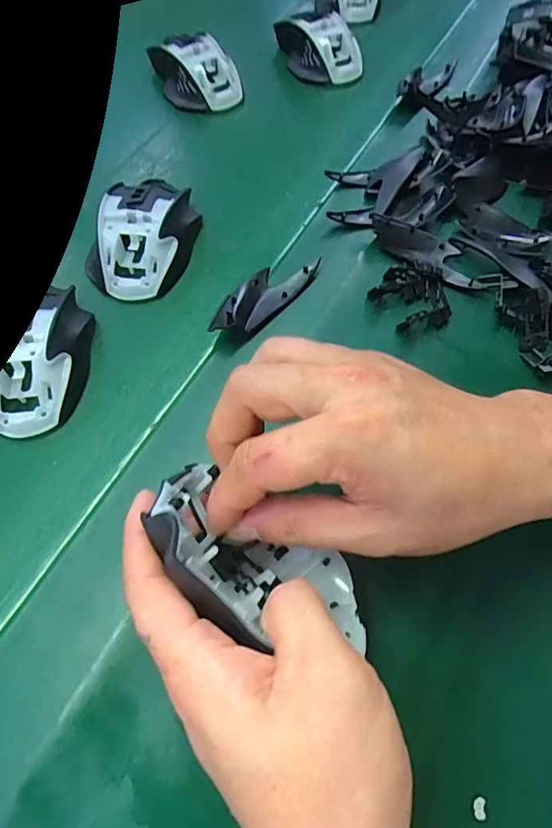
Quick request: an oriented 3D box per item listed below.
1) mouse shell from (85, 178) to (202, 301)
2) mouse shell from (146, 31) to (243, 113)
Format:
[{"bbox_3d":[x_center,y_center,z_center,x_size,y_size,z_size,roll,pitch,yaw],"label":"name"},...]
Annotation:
[{"bbox_3d":[-0.099,-0.139,0.380,0.071,0.038,0.112,6,61,1],"label":"mouse shell"},{"bbox_3d":[-0.076,-0.329,0.481,0.064,0.050,0.074,-27,66,-16],"label":"mouse shell"}]

